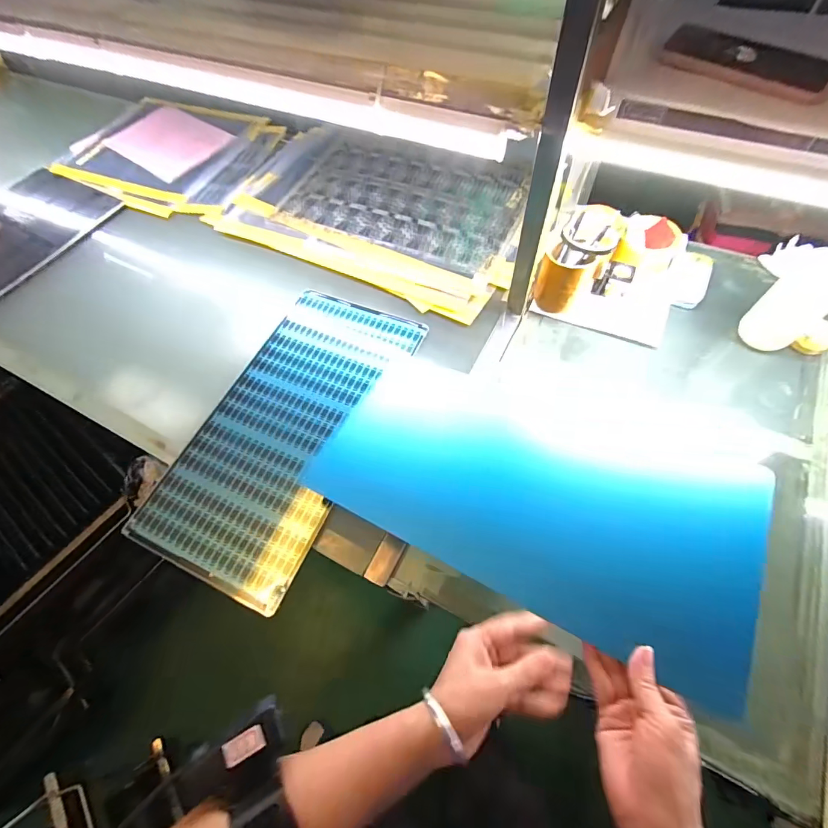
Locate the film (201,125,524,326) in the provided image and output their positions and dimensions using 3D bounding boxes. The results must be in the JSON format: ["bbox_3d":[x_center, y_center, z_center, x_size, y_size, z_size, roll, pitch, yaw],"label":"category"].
[{"bbox_3d":[-0.075,-0.449,0.839,0.627,0.016,0.430,23,66,15],"label":"film"}]

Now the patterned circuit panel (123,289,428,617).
[{"bbox_3d":[-0.192,0.010,0.614,0.248,0.010,0.481,21,65,14],"label":"patterned circuit panel"}]

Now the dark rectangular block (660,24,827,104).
[{"bbox_3d":[0.349,-0.370,0.414,0.164,0.023,0.047,37,70,20],"label":"dark rectangular block"}]

